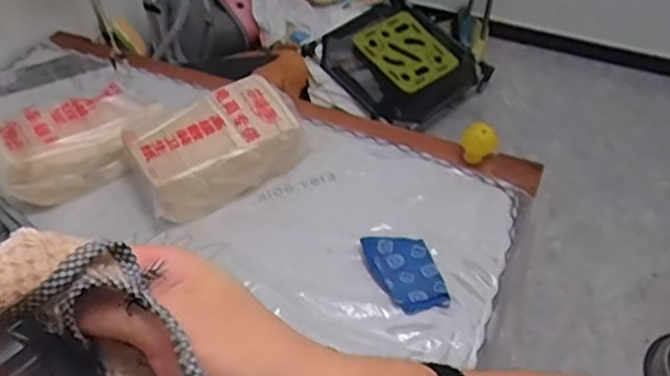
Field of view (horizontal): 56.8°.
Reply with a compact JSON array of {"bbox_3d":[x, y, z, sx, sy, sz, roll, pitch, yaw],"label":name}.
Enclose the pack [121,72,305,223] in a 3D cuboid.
[{"bbox_3d":[-0.269,-0.100,1.498,0.401,0.156,0.257,-31,56,-22],"label":"pack"}]

